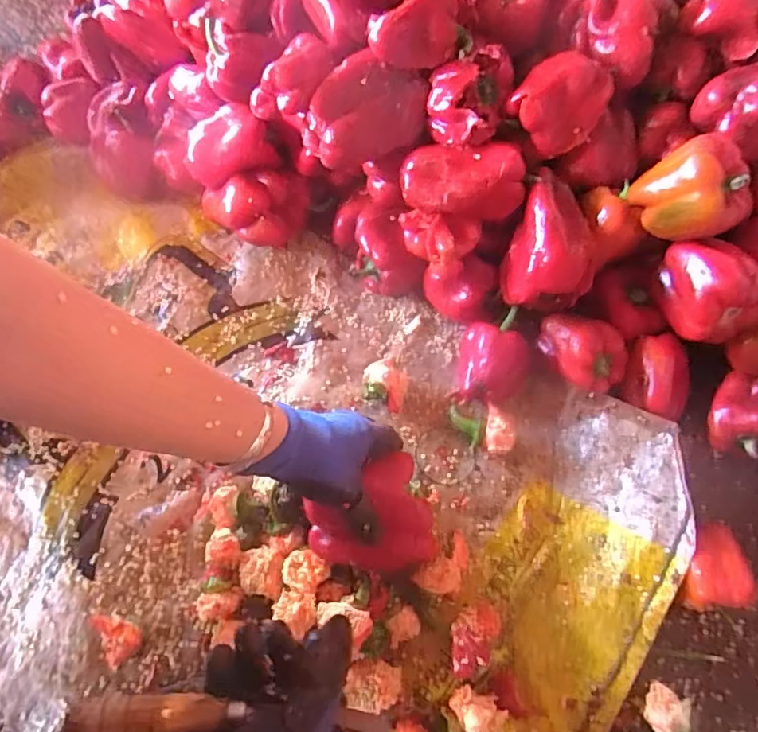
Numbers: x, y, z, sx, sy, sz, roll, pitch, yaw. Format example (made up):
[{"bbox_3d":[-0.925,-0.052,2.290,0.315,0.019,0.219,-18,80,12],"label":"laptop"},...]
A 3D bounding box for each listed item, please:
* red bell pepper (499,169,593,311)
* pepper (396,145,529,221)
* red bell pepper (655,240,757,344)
[{"bbox_3d":[0.177,-0.121,0.548,0.082,0.083,0.109,20,64,10],"label":"red bell pepper"},{"bbox_3d":[0.084,-0.192,0.546,0.123,0.052,0.059,7,62,3],"label":"pepper"},{"bbox_3d":[0.307,-0.072,0.511,0.060,0.070,0.096,-28,66,-14],"label":"red bell pepper"}]

